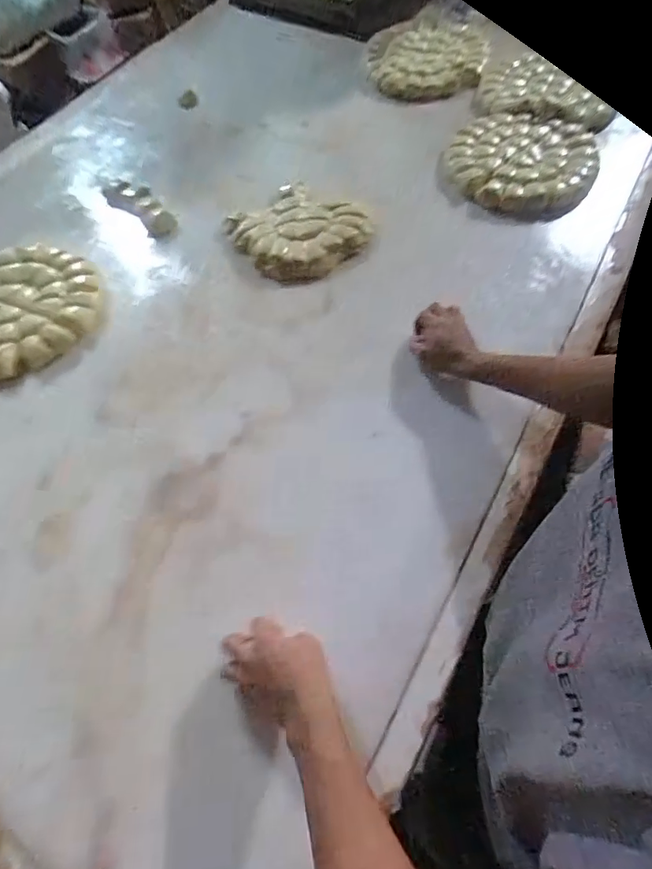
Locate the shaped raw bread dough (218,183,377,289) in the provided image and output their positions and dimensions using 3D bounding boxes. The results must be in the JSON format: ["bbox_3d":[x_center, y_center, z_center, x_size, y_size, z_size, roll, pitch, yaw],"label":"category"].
[{"bbox_3d":[-0.046,-0.353,0.860,0.207,0.041,0.206,0,62,0],"label":"shaped raw bread dough"}]

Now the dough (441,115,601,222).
[{"bbox_3d":[0.367,-0.509,0.928,0.257,0.047,0.265,19,64,10],"label":"dough"}]

